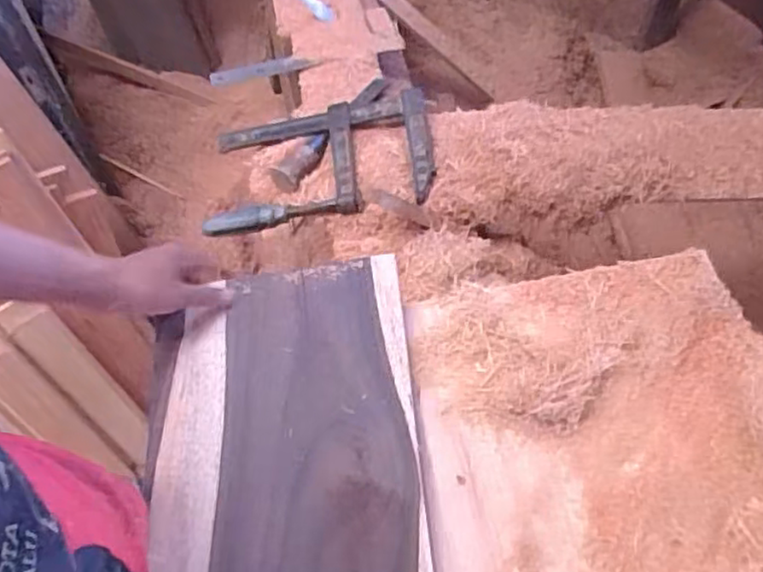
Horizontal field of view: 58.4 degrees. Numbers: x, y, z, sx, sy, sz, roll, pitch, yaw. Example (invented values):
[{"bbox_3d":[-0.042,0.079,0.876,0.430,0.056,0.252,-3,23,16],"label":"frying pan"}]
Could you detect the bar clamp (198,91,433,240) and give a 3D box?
[{"bbox_3d":[-0.086,-0.172,0.911,0.303,0.042,0.198,-5,62,1],"label":"bar clamp"}]

